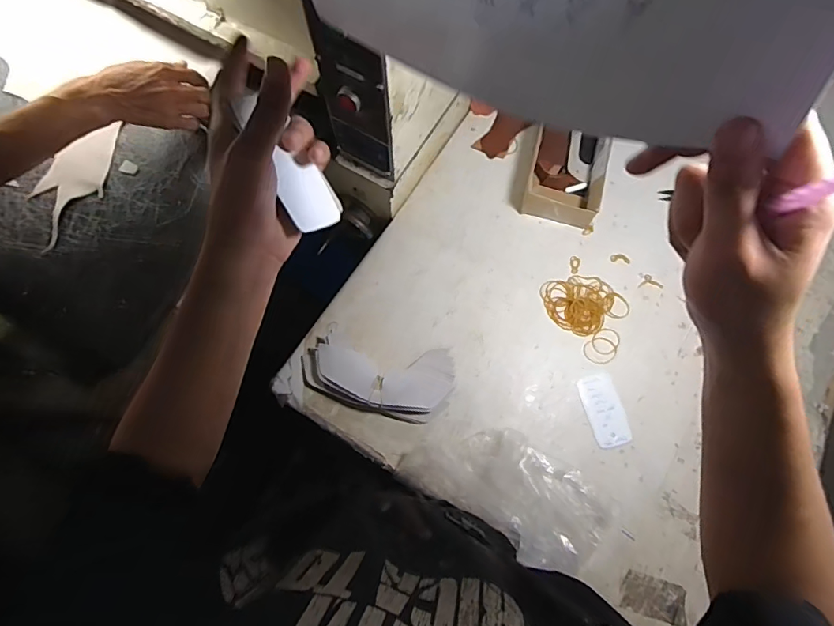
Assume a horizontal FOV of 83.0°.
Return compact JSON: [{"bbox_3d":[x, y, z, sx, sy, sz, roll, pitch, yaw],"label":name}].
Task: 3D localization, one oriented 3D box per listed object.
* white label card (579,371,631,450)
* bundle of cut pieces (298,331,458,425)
[{"bbox_3d":[0.273,0.141,0.688,0.053,0.006,0.104,-11,74,-5],"label":"white label card"},{"bbox_3d":[-0.058,0.091,0.679,0.217,0.036,0.106,9,73,1],"label":"bundle of cut pieces"}]

